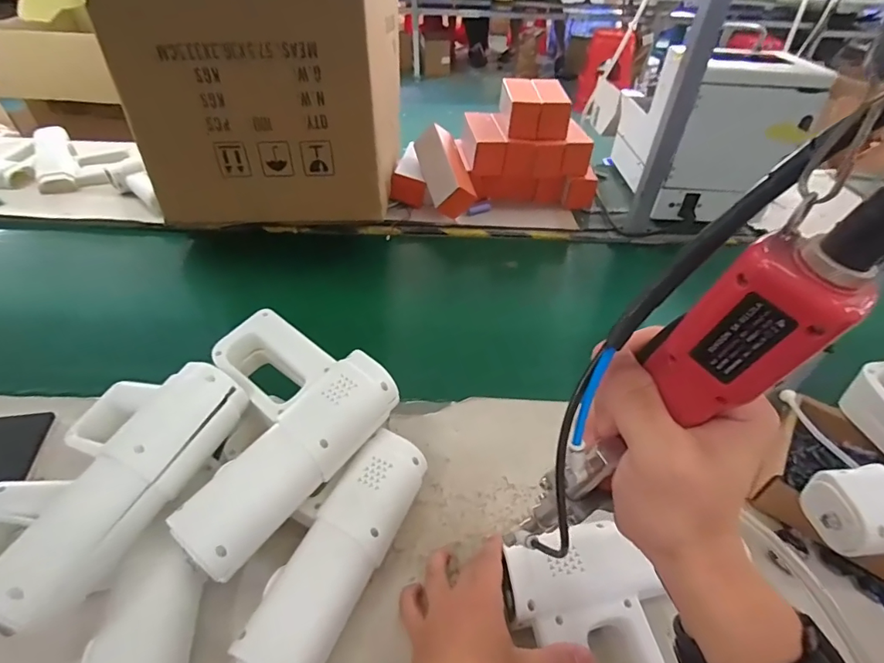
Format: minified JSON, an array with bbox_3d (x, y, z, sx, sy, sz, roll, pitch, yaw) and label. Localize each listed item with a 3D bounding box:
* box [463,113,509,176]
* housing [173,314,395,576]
[{"bbox_3d":[0.081,-0.385,0.958,0.069,0.065,0.165,-1,43,-4],"label":"box"},{"bbox_3d":[-0.173,0.076,0.432,0.181,0.052,0.204,29,49,25],"label":"housing"}]

